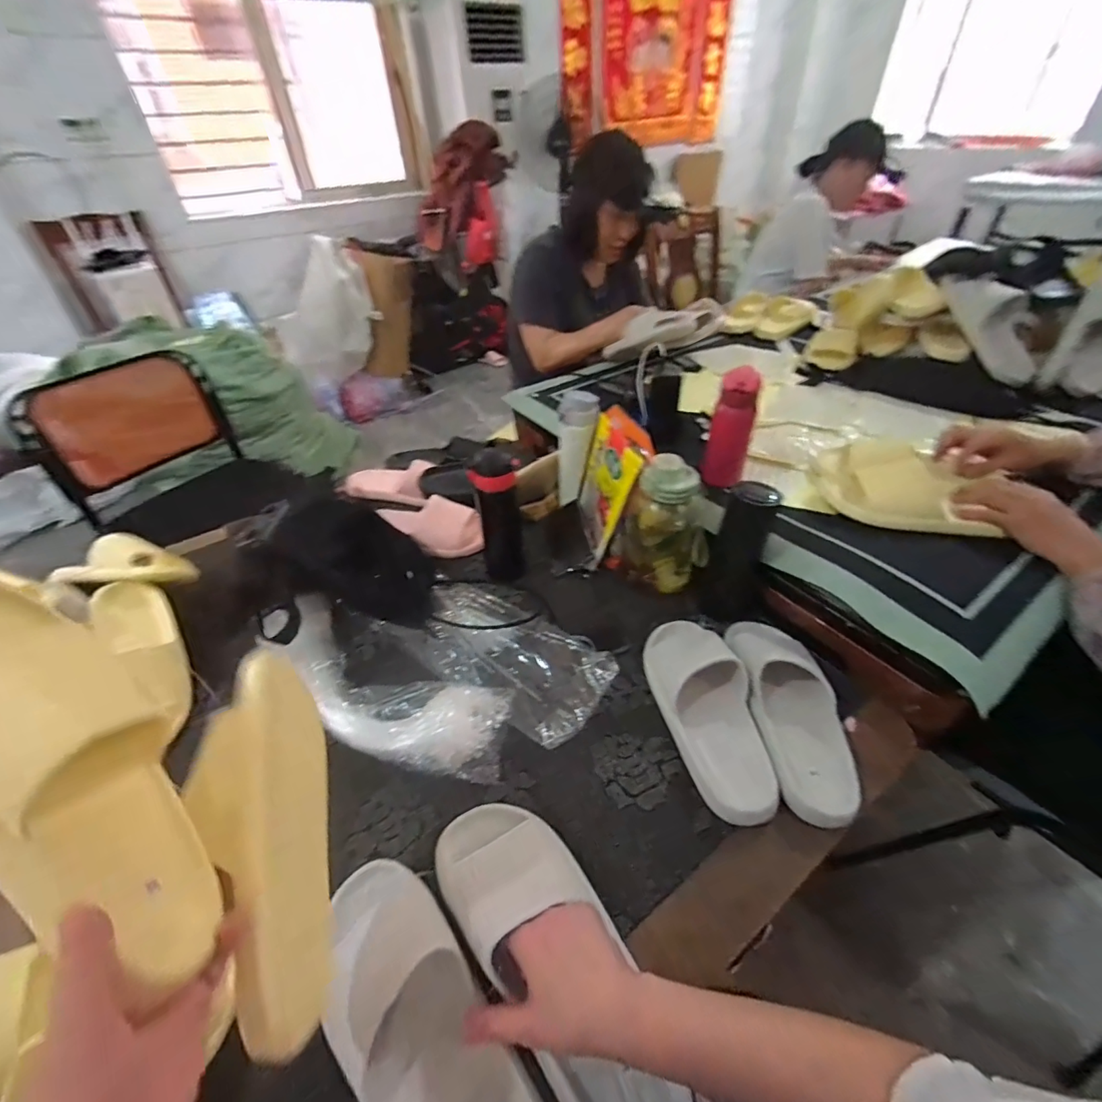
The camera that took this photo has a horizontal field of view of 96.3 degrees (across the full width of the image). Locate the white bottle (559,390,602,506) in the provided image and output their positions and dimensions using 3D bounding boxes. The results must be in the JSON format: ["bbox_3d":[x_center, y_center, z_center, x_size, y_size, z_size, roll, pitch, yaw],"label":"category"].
[{"bbox_3d":[0.049,-0.182,0.890,0.069,0.192,0.054,-3,41,0],"label":"white bottle"}]

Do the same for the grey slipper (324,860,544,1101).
[{"bbox_3d":[-0.102,0.371,0.382,0.100,0.062,0.259,-30,56,-27],"label":"grey slipper"}]

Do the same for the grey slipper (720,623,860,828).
[{"bbox_3d":[0.288,0.175,0.598,0.095,0.065,0.270,-4,41,-2],"label":"grey slipper"}]

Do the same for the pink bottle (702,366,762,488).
[{"bbox_3d":[0.283,-0.181,0.780,0.058,0.190,0.052,0,41,3],"label":"pink bottle"}]

